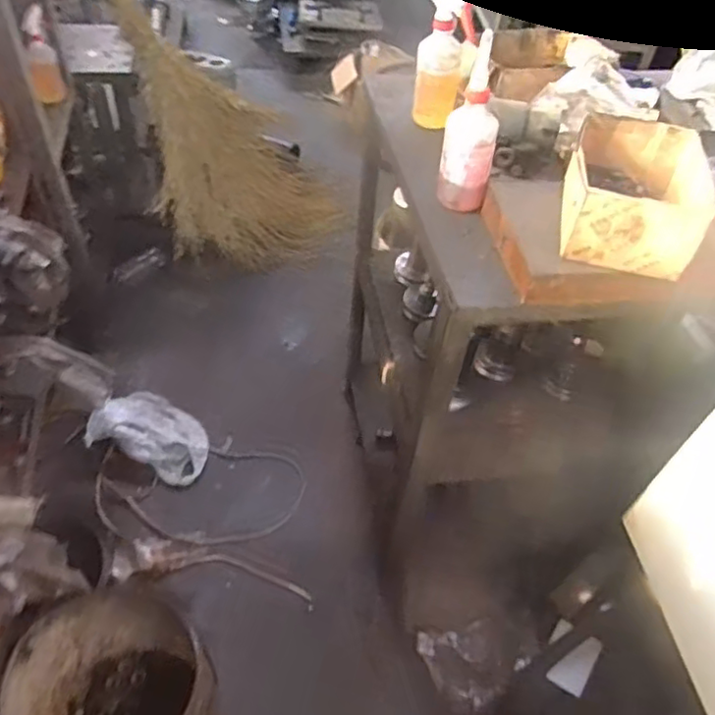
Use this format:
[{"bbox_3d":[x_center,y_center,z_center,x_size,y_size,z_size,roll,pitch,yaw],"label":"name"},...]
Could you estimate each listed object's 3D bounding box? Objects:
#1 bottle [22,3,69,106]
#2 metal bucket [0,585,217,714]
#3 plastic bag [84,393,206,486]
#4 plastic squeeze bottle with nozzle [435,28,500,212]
[{"bbox_3d":[-0.782,-0.738,1.557,0.067,0.211,0.088,-10,51,-15],"label":"bottle"},{"bbox_3d":[-0.422,0.607,1.113,0.322,0.297,0.290,38,55,23],"label":"metal bucket"},{"bbox_3d":[-0.530,0.186,1.652,0.301,0.106,0.224,18,50,9],"label":"plastic bag"},{"bbox_3d":[0.154,-0.303,0.830,0.070,0.201,0.076,13,49,4],"label":"plastic squeeze bottle with nozzle"}]

